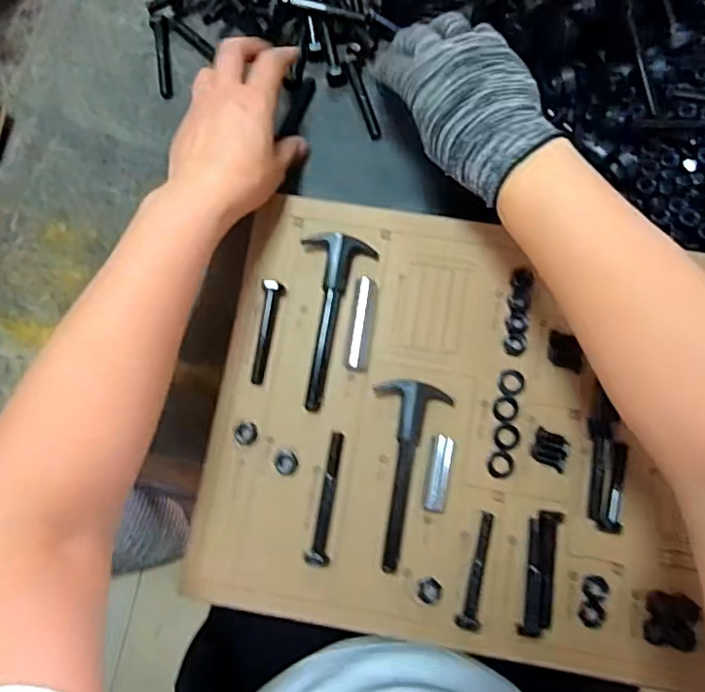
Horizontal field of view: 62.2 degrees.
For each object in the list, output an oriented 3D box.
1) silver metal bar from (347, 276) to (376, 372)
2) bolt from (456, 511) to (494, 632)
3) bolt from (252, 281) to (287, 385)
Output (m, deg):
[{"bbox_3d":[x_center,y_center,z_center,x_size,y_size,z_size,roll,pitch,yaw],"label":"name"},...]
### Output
[{"bbox_3d":[0.007,-0.016,0.432,0.015,0.012,0.068,7,79,1],"label":"silver metal bar"},{"bbox_3d":[0.084,0.153,0.397,0.017,0.020,0.076,10,79,1],"label":"bolt"},{"bbox_3d":[-0.063,-0.011,0.438,0.015,0.010,0.078,6,79,1],"label":"bolt"}]

